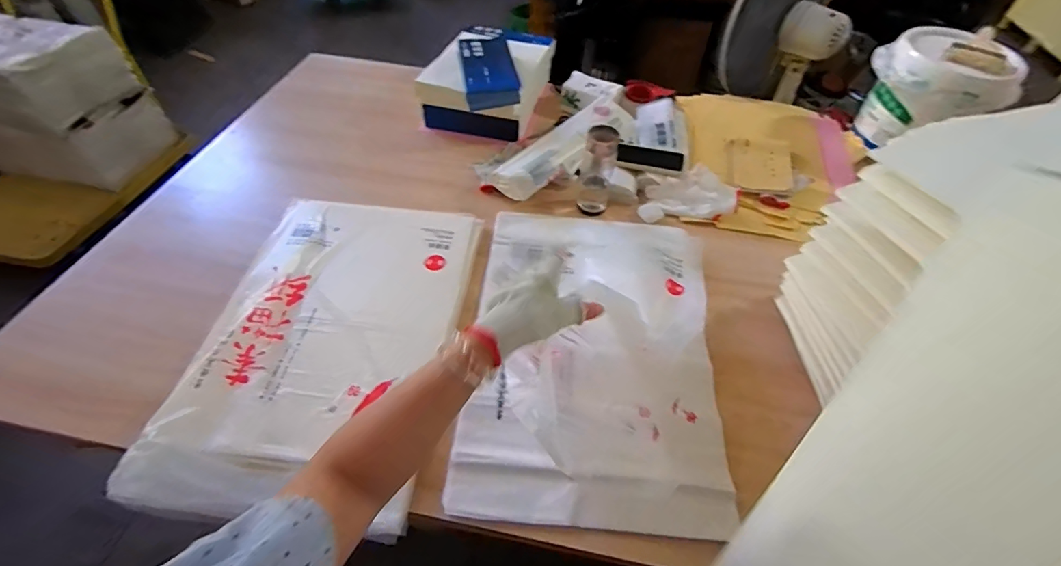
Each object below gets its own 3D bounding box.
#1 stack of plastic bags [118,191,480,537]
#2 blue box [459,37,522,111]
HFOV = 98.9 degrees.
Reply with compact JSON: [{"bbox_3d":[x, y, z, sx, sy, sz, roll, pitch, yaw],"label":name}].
[{"bbox_3d":[-0.330,0.072,0.775,0.388,0.051,0.606,7,51,2],"label":"stack of plastic bags"},{"bbox_3d":[-0.105,-0.530,1.124,0.127,0.059,0.252,-6,52,-7],"label":"blue box"}]

